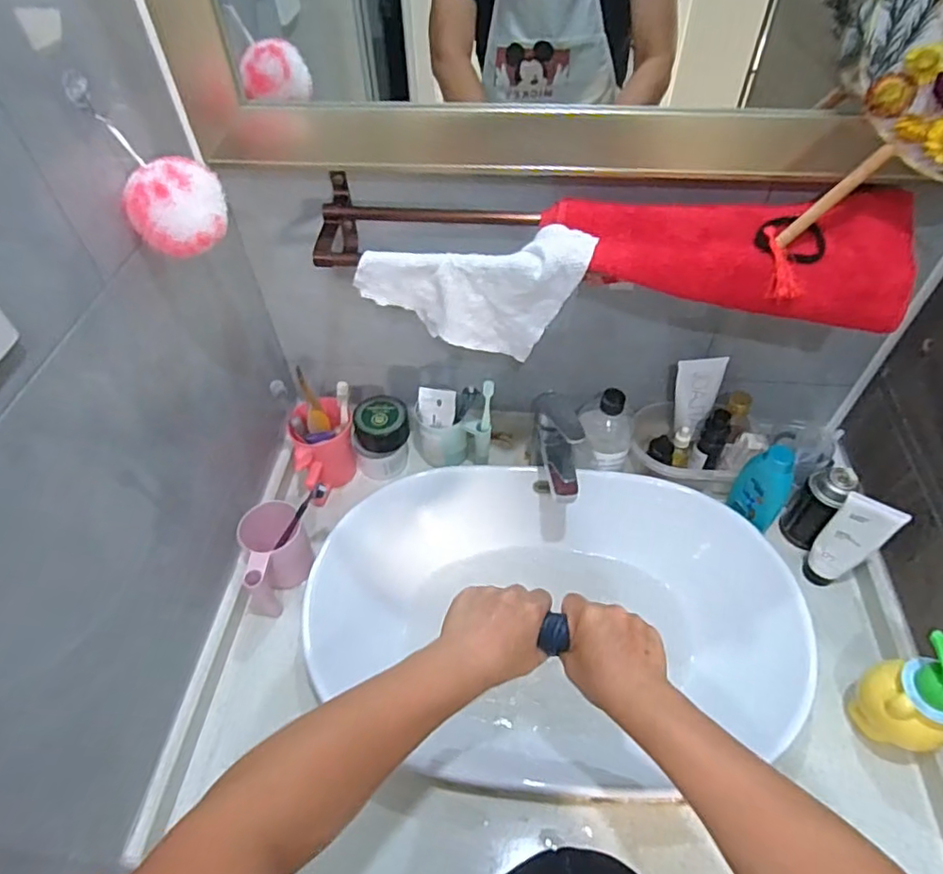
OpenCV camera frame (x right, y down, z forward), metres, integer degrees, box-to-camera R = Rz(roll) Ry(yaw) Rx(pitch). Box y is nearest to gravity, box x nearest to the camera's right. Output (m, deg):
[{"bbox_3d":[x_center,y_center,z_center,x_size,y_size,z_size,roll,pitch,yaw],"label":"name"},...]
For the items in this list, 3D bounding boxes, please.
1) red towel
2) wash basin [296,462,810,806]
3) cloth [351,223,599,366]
[{"bbox_3d":[0.244,-0.182,0.578,0.345,0.078,0.106,6,52,7],"label":"red towel"},{"bbox_3d":[0.098,0.223,0.737,0.559,0.135,0.383,2,51,3],"label":"wash basin"},{"bbox_3d":[0.002,-0.146,0.630,0.229,0.126,0.043,-3,51,0],"label":"cloth"}]

